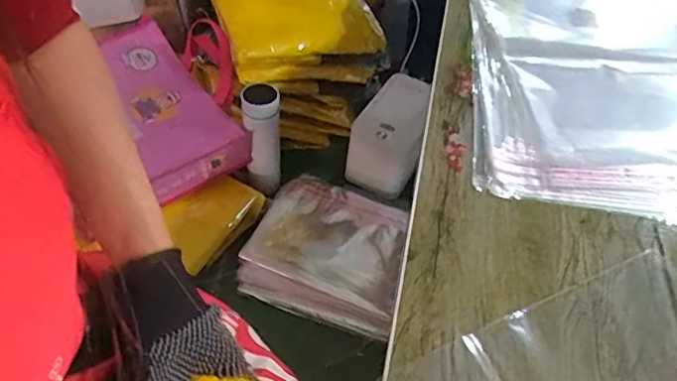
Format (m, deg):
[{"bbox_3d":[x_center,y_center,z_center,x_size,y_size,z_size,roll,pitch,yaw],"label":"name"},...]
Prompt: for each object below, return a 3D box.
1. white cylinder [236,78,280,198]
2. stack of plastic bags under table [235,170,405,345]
[{"bbox_3d":[-0.138,-0.090,0.986,0.070,0.200,0.059,-1,50,-5],"label":"white cylinder"},{"bbox_3d":[-0.011,0.101,0.978,0.262,0.038,0.256,17,51,11],"label":"stack of plastic bags under table"}]

